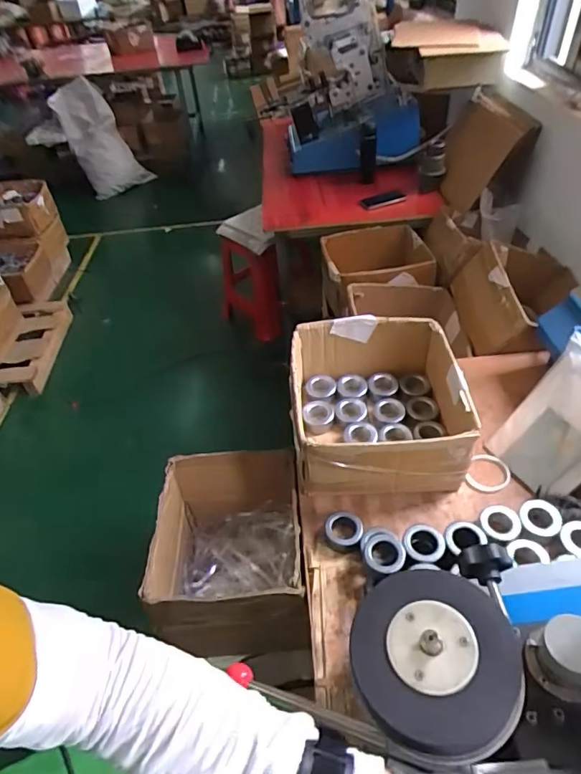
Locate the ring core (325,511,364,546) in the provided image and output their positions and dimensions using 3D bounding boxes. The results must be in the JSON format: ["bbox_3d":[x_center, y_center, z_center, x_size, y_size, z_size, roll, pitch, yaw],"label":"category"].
[{"bbox_3d":[0.098,0.265,0.882,0.067,0.041,0.066,-3,45,3],"label":"ring core"}]

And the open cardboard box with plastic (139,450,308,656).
[{"bbox_3d":[-0.115,0.343,1.021,0.280,0.259,0.316,-3,45,3],"label":"open cardboard box with plastic"}]

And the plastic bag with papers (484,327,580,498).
[{"bbox_3d":[0.514,0.063,0.900,0.043,0.278,0.189,14,27,-43],"label":"plastic bag with papers"}]

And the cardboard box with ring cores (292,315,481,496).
[{"bbox_3d":[0.167,0.038,0.981,0.322,0.176,0.330,-3,45,3],"label":"cardboard box with ring cores"}]

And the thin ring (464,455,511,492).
[{"bbox_3d":[0.394,0.173,0.956,0.077,0.017,0.084,-3,45,3],"label":"thin ring"}]

